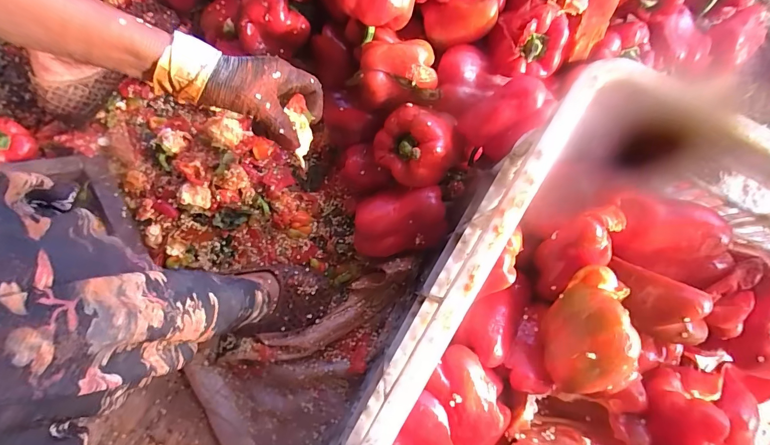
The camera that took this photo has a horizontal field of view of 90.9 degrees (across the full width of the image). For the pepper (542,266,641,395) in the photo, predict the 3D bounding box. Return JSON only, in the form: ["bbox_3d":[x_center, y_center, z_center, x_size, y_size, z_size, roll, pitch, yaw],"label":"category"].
[{"bbox_3d":[0.182,0.095,0.334,0.064,0.045,0.107,5,80,2],"label":"pepper"}]

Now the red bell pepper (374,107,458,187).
[{"bbox_3d":[0.035,-0.096,0.459,0.096,0.071,0.094,9,79,3],"label":"red bell pepper"}]

